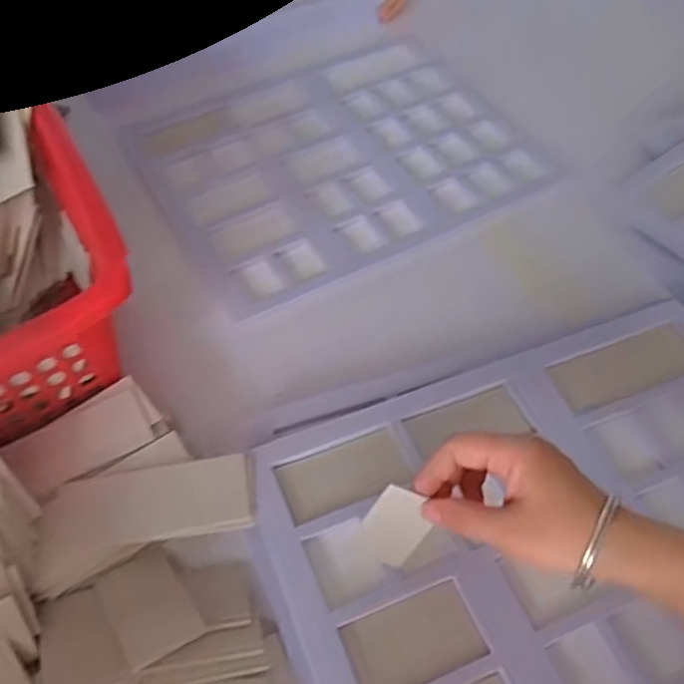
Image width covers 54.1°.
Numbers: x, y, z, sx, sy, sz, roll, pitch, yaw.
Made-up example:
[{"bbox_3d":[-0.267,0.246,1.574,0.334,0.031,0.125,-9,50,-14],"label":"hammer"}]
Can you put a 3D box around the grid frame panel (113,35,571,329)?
[{"bbox_3d":[-0.010,-0.237,0.821,0.430,0.021,0.378,-25,58,-18],"label":"grid frame panel"}]

